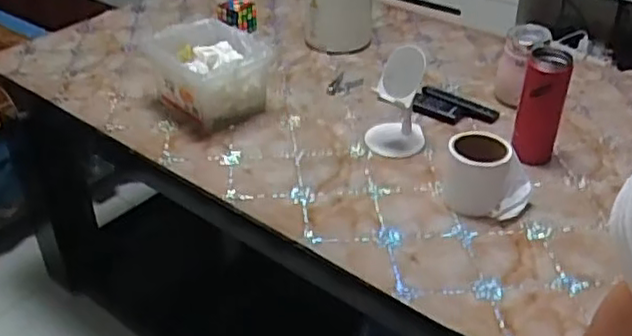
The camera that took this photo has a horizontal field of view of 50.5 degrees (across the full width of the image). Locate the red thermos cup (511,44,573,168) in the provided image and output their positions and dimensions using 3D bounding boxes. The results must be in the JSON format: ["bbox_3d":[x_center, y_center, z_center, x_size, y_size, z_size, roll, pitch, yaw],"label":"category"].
[{"bbox_3d":[0.362,-0.095,1.080,0.067,0.184,0.065,14,37,18],"label":"red thermos cup"}]

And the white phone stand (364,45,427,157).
[{"bbox_3d":[0.136,-0.108,1.110,0.097,0.168,0.099,4,35,6],"label":"white phone stand"}]

